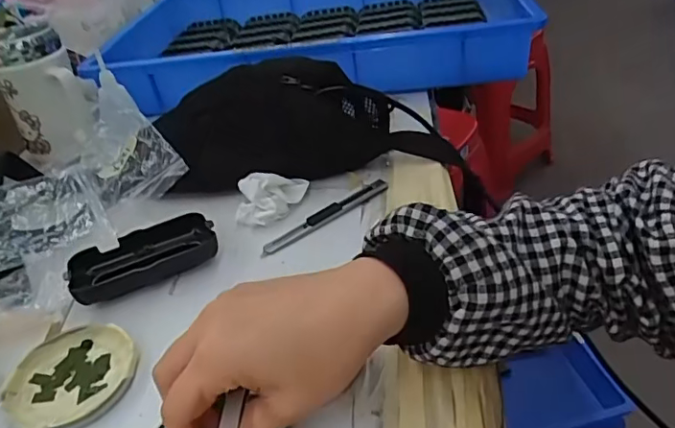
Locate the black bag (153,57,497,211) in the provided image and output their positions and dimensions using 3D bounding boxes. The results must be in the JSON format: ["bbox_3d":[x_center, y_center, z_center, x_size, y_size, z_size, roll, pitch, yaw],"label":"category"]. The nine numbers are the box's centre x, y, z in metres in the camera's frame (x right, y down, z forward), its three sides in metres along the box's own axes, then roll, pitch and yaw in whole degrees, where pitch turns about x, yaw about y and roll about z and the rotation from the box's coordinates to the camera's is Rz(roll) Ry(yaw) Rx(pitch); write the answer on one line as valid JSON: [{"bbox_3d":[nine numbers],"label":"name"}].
[{"bbox_3d":[-0.021,-0.086,0.503,0.291,0.091,0.121,5,38,16],"label":"black bag"}]

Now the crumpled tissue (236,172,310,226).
[{"bbox_3d":[-0.058,-0.017,0.472,0.064,0.028,0.044,-10,37,-4],"label":"crumpled tissue"}]

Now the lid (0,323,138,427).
[{"bbox_3d":[-0.172,0.105,0.349,0.078,0.011,0.078,-5,37,4],"label":"lid"}]

